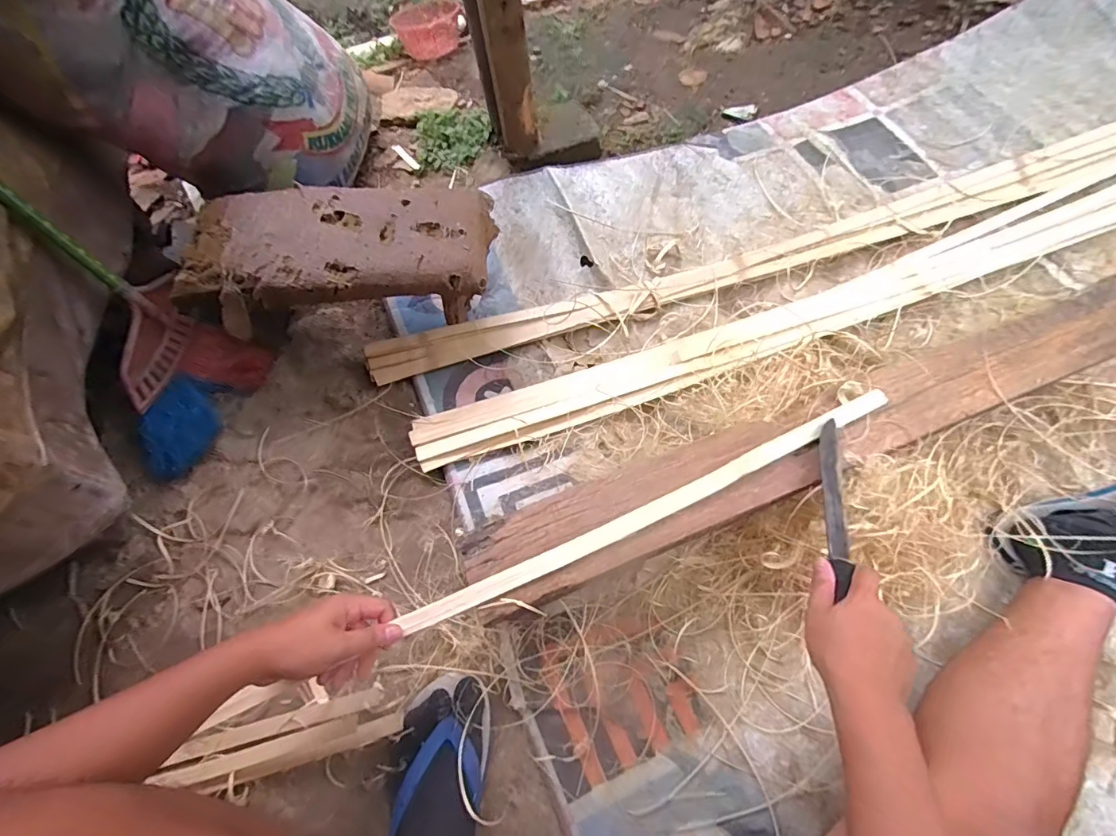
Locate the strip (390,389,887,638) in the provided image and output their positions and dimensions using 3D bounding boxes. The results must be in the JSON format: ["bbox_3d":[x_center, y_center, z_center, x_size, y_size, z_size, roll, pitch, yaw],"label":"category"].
[{"bbox_3d":[0.130,0.098,0.571,0.644,0.014,0.027,-23,64,-11],"label":"strip"}]

